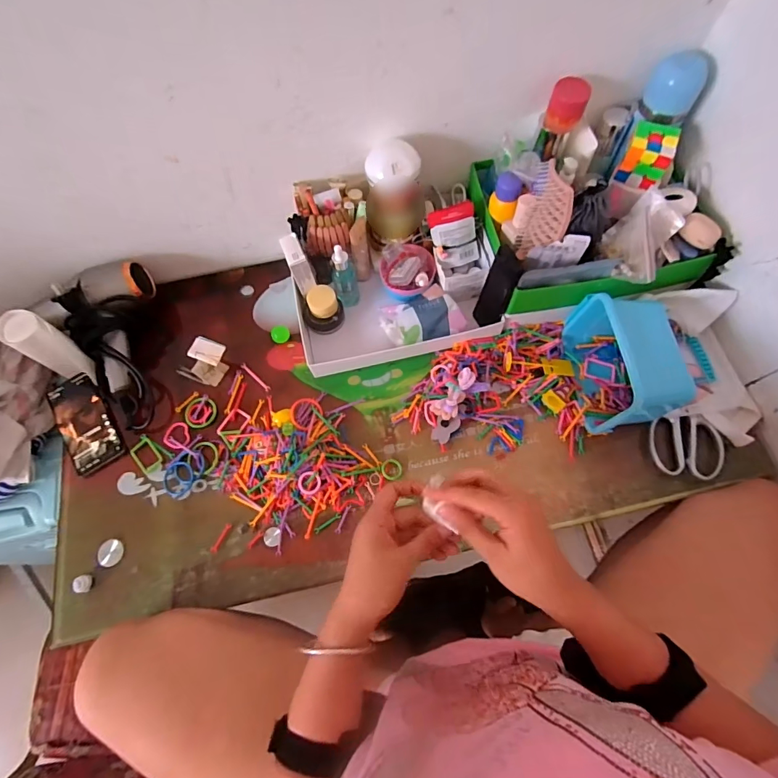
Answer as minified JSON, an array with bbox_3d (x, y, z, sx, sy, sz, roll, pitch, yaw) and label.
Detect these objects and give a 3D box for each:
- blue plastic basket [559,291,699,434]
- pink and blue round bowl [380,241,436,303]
[{"bbox_3d":[0.333,-0.041,0.599,0.123,0.122,0.177,-7,70,0],"label":"blue plastic basket"},{"bbox_3d":[0.030,-0.185,0.686,0.083,0.059,0.081,-1,70,2],"label":"pink and blue round bowl"}]

